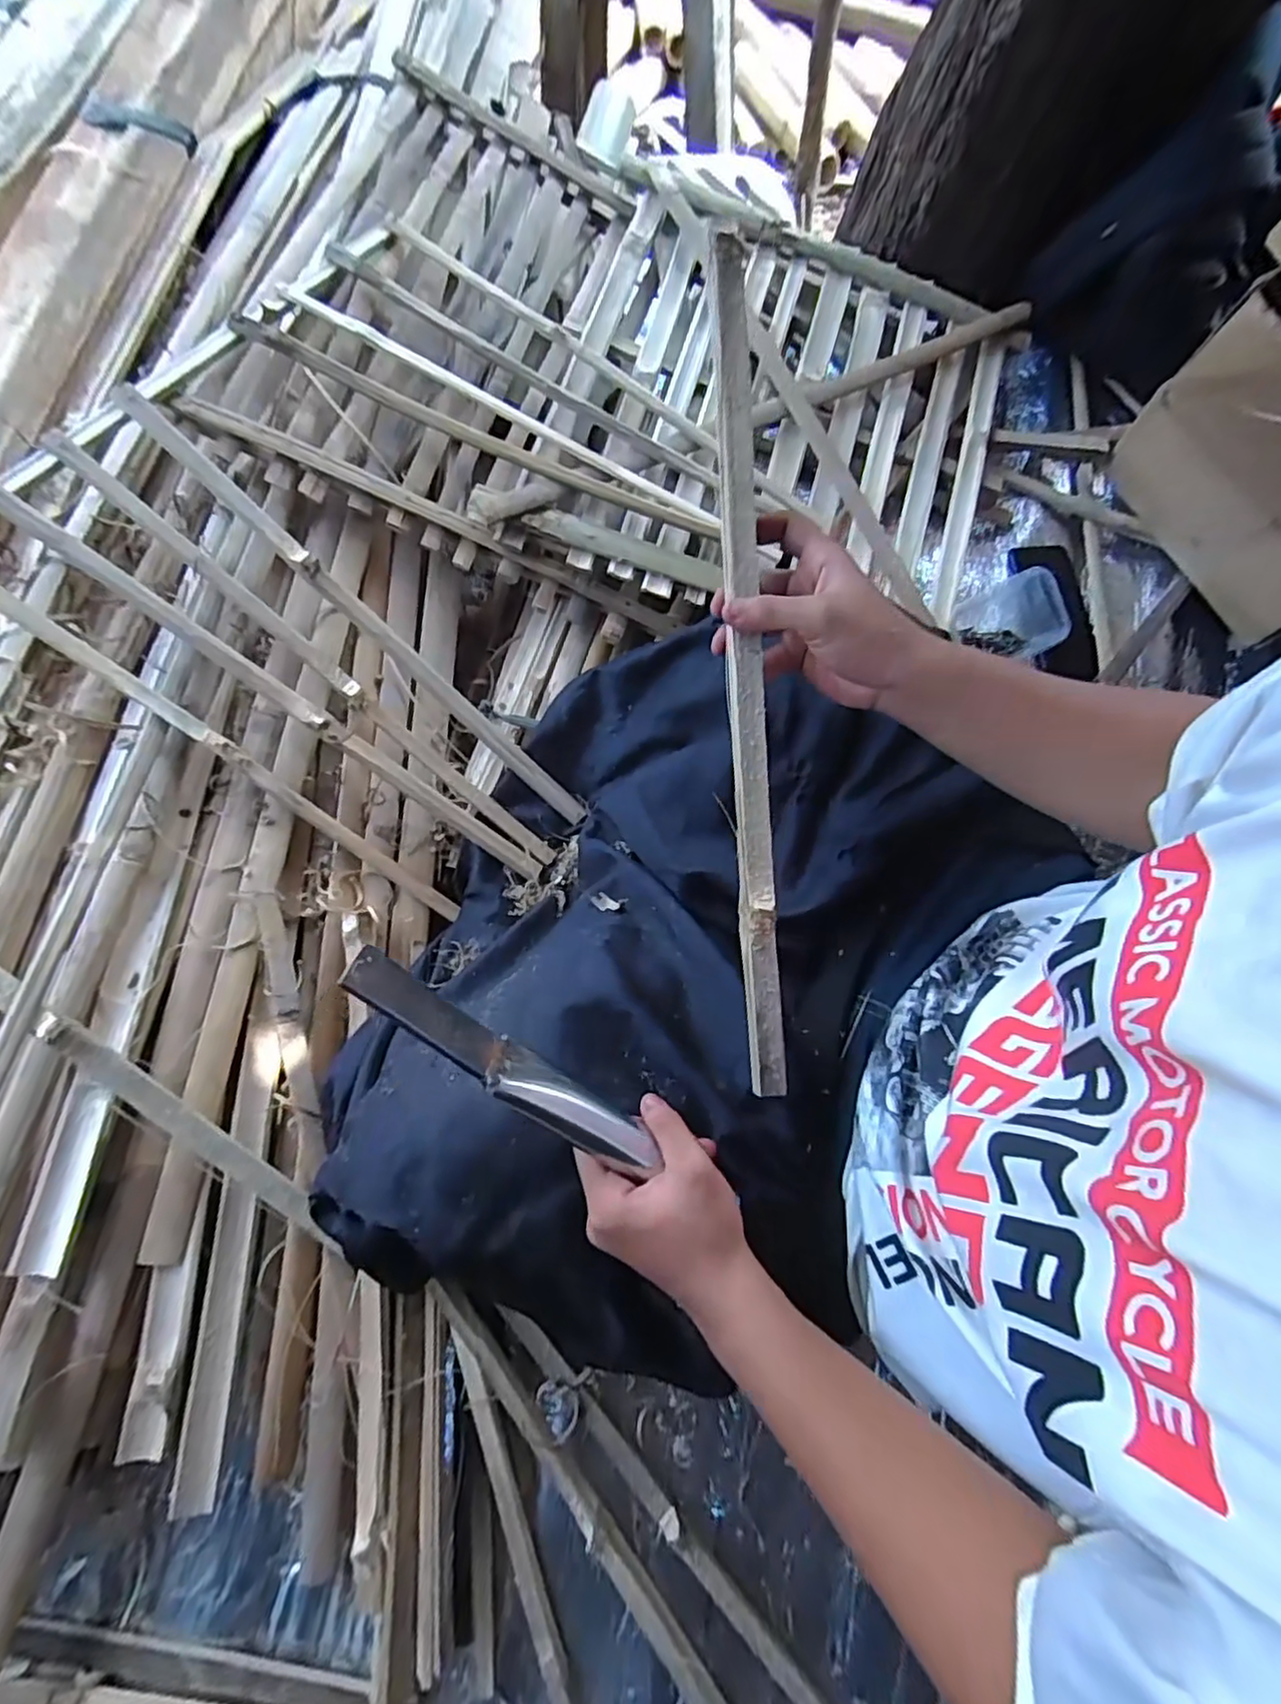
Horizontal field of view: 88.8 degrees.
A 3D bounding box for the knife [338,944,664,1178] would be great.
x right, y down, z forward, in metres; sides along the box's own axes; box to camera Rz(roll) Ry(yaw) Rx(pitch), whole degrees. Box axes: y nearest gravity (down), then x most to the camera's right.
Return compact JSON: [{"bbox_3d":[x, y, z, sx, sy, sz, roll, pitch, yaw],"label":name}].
[{"bbox_3d":[-0.072,0.120,0.362,0.201,0.040,0.010,37,118,-17],"label":"knife"}]

